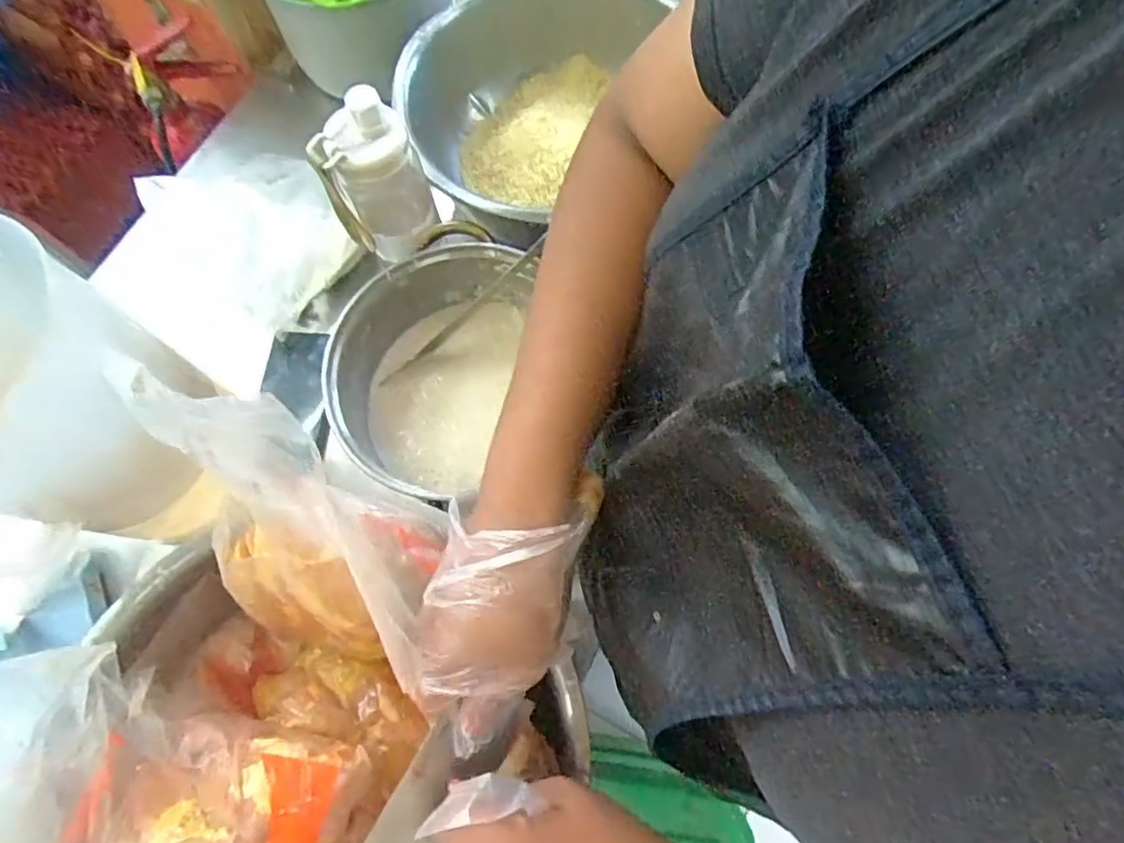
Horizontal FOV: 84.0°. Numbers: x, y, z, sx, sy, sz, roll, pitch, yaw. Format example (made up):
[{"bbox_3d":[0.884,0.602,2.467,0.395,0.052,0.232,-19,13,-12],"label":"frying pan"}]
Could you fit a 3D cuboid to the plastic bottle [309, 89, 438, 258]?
[{"bbox_3d":[-0.163,-0.215,0.549,0.079,0.126,0.074,-38,72,-11],"label":"plastic bottle"}]

